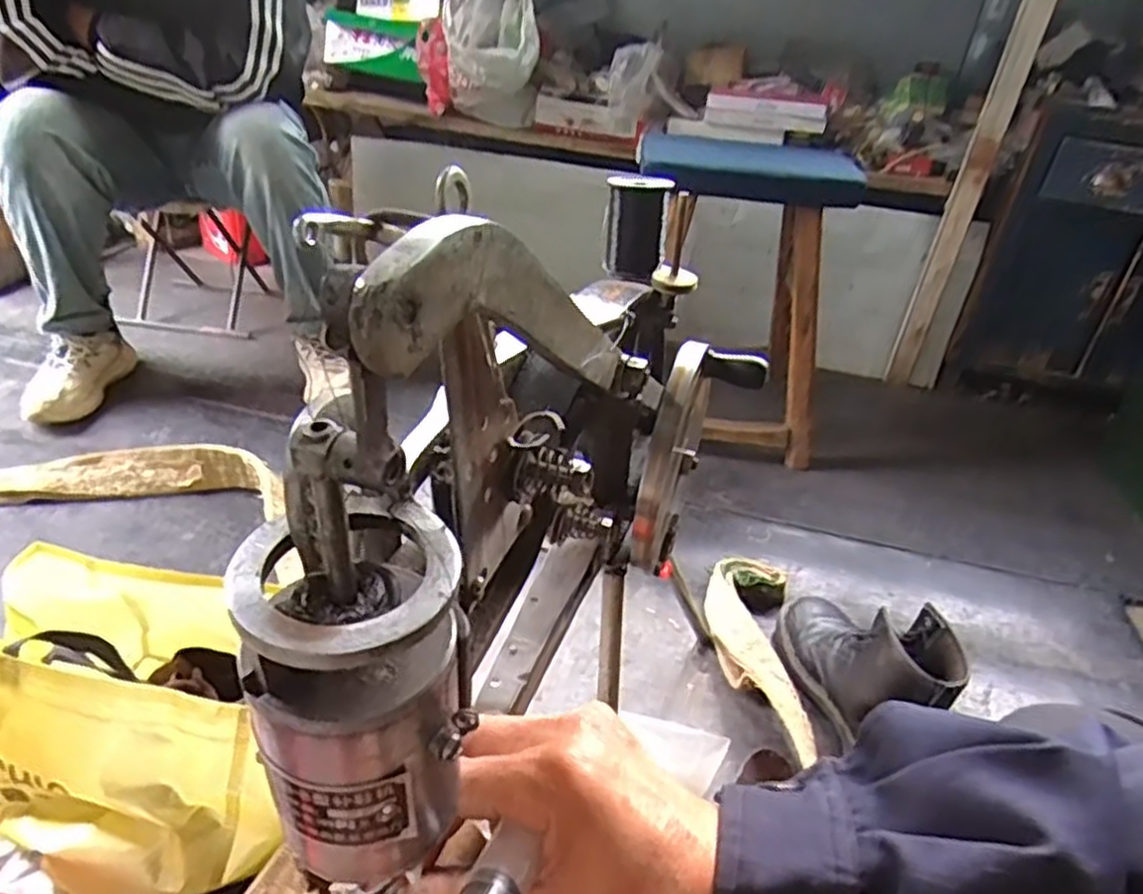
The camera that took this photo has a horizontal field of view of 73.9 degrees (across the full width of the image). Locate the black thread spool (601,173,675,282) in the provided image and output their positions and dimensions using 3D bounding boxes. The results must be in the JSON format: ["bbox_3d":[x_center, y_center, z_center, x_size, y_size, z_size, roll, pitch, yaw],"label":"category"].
[{"bbox_3d":[0.038,-0.135,0.465,0.037,0.056,0.039,4,33,-3],"label":"black thread spool"}]

